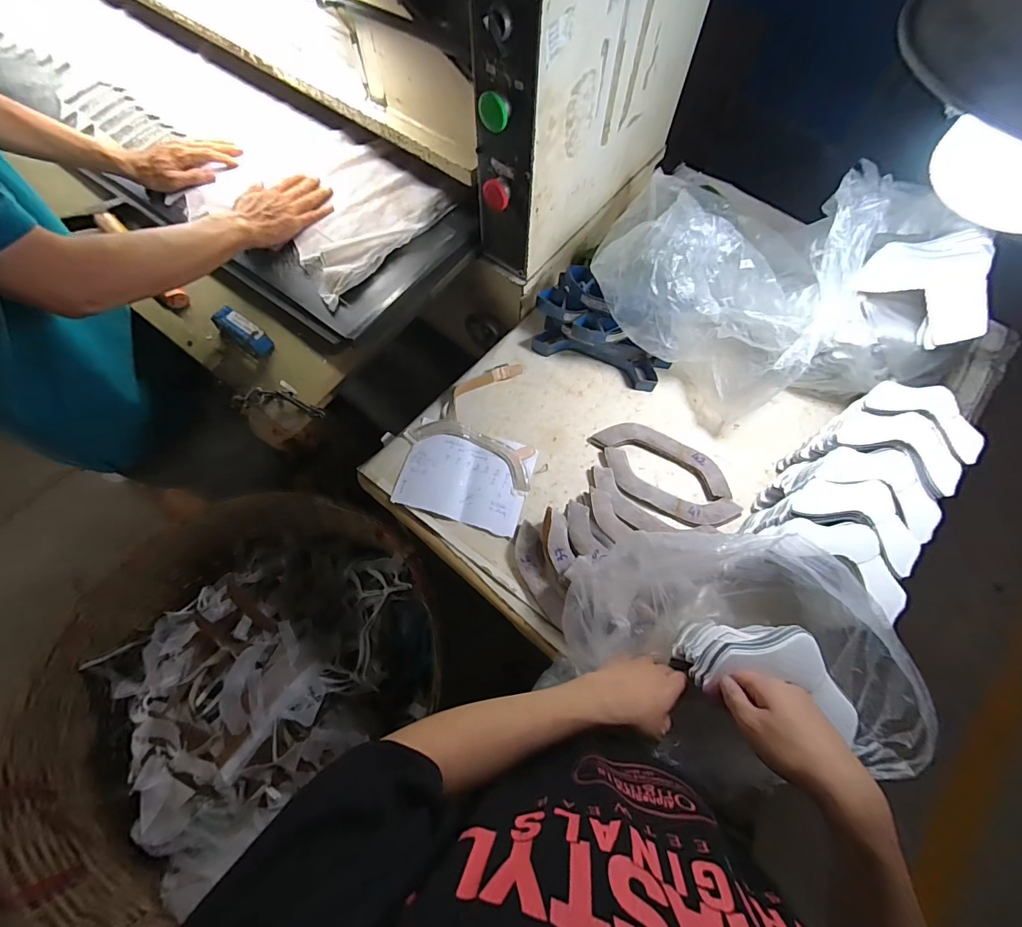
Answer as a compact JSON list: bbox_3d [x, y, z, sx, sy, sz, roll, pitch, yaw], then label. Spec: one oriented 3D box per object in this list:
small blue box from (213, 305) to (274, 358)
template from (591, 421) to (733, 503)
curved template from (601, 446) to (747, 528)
[{"bbox_3d":[-0.406,-0.199,0.671,0.093,0.045,0.033,31,70,11],"label":"small blue box"},{"bbox_3d":[0.249,-0.015,0.728,0.225,0.017,0.068,26,69,9],"label":"template"},{"bbox_3d":[0.246,0.046,0.705,0.219,0.015,0.069,27,69,10],"label":"curved template"}]

